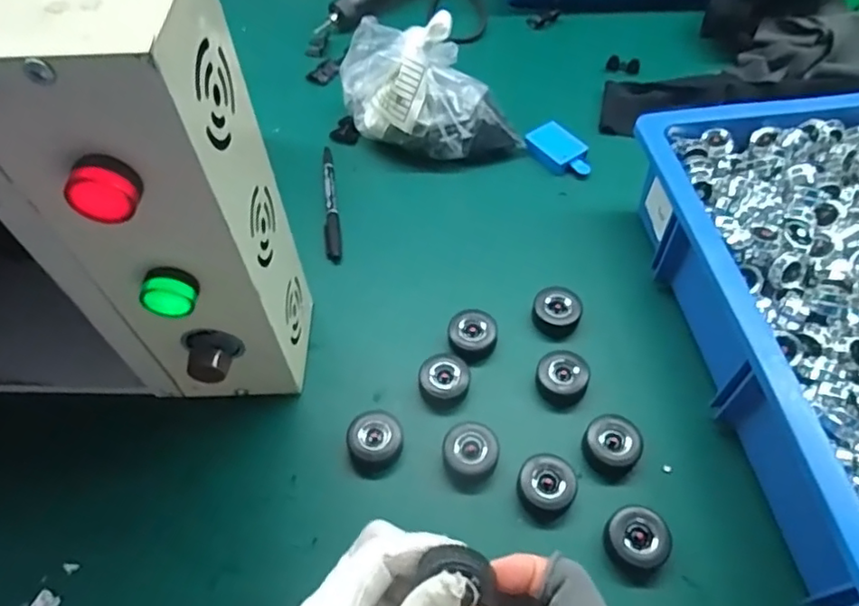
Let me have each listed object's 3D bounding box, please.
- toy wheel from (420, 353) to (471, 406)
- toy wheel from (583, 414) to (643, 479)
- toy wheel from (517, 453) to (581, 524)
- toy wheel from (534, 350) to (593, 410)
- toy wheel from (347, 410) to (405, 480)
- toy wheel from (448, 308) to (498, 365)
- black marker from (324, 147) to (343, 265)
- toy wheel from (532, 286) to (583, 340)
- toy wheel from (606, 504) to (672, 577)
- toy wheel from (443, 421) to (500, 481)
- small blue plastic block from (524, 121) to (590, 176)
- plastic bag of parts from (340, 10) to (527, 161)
[{"bbox_3d":[0.012,0.058,0.448,0.036,0.024,0.035,-1,57,2],"label":"toy wheel"},{"bbox_3d":[0.127,0.099,0.413,0.035,0.021,0.038,-1,57,2],"label":"toy wheel"},{"bbox_3d":[0.078,0.122,0.397,0.037,0.023,0.038,-1,57,2],"label":"toy wheel"},{"bbox_3d":[0.099,0.055,0.443,0.037,0.026,0.036,-1,57,2],"label":"toy wheel"},{"bbox_3d":[-0.038,0.099,0.421,0.035,0.026,0.041,17,59,13],"label":"toy wheel"},{"bbox_3d":[0.033,0.027,0.468,0.038,0.027,0.035,-1,57,2],"label":"toy wheel"},{"bbox_3d":[-0.092,-0.095,0.555,0.014,0.009,0.142,-8,57,-3],"label":"black marker"},{"bbox_3d":[0.102,0.007,0.477,0.036,0.025,0.035,-1,57,2],"label":"toy wheel"},{"bbox_3d":[0.131,0.149,0.377,0.038,0.021,0.035,-1,57,2],"label":"toy wheel"},{"bbox_3d":[0.030,0.103,0.413,0.037,0.022,0.034,-1,57,2],"label":"toy wheel"},{"bbox_3d":[0.130,-0.147,0.584,0.042,0.019,0.068,-38,63,-20],"label":"small blue plastic block"},{"bbox_3d":[-0.008,-0.197,0.571,0.179,0.106,0.091,33,64,21],"label":"plastic bag of parts"}]

